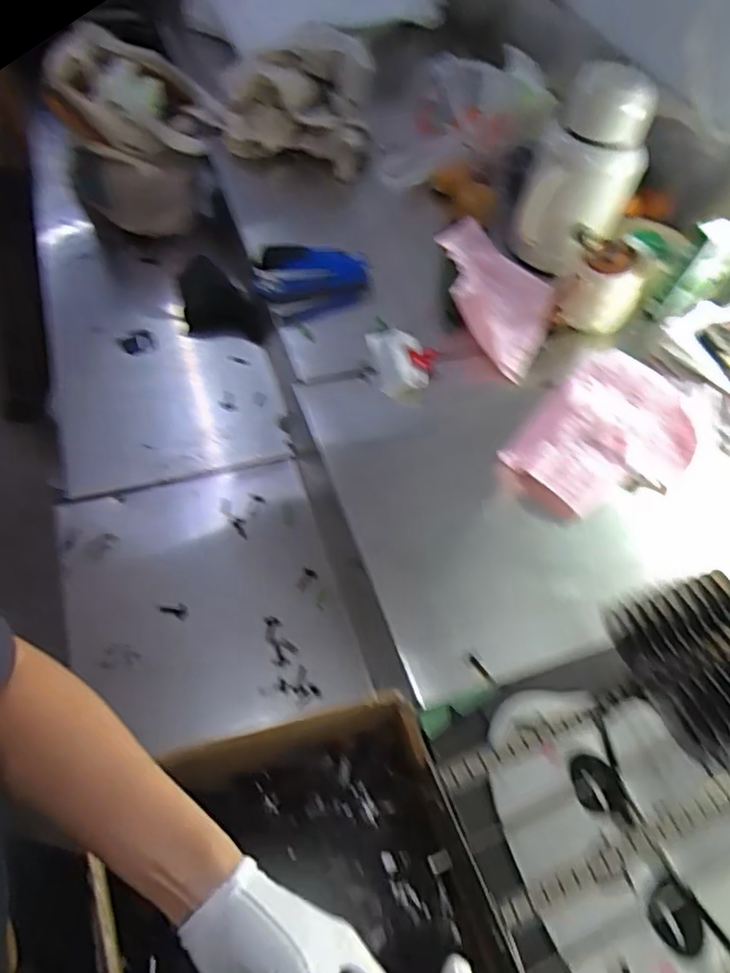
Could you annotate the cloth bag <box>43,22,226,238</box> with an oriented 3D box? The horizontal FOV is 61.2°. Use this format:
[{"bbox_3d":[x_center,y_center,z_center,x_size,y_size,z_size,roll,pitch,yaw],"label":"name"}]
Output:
[{"bbox_3d":[-0.353,-0.548,0.994,0.243,0.208,0.250,-15,59,-17],"label":"cloth bag"}]

